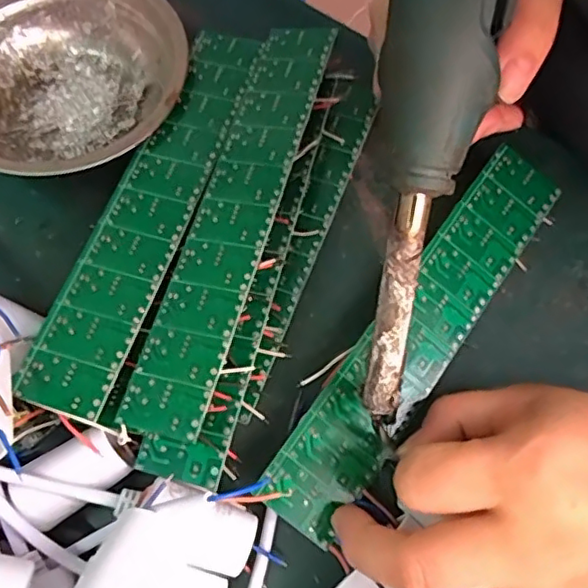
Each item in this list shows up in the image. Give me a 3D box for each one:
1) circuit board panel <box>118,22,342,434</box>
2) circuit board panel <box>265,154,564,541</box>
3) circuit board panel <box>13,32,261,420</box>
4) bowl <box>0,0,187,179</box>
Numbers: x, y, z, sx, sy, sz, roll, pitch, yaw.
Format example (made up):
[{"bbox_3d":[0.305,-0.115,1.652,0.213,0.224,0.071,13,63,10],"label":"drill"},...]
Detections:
[{"bbox_3d":[-0.025,-0.038,0.259,0.040,0.004,0.201,8,67,19],"label":"circuit board panel"},{"bbox_3d":[0.057,0.014,0.269,0.038,0.004,0.201,39,73,-2],"label":"circuit board panel"},{"bbox_3d":[-0.062,-0.044,0.270,0.039,0.004,0.198,16,66,9],"label":"circuit board panel"},{"bbox_3d":[-0.119,-0.107,0.308,0.123,0.044,0.125,1,69,-2],"label":"bowl"}]

